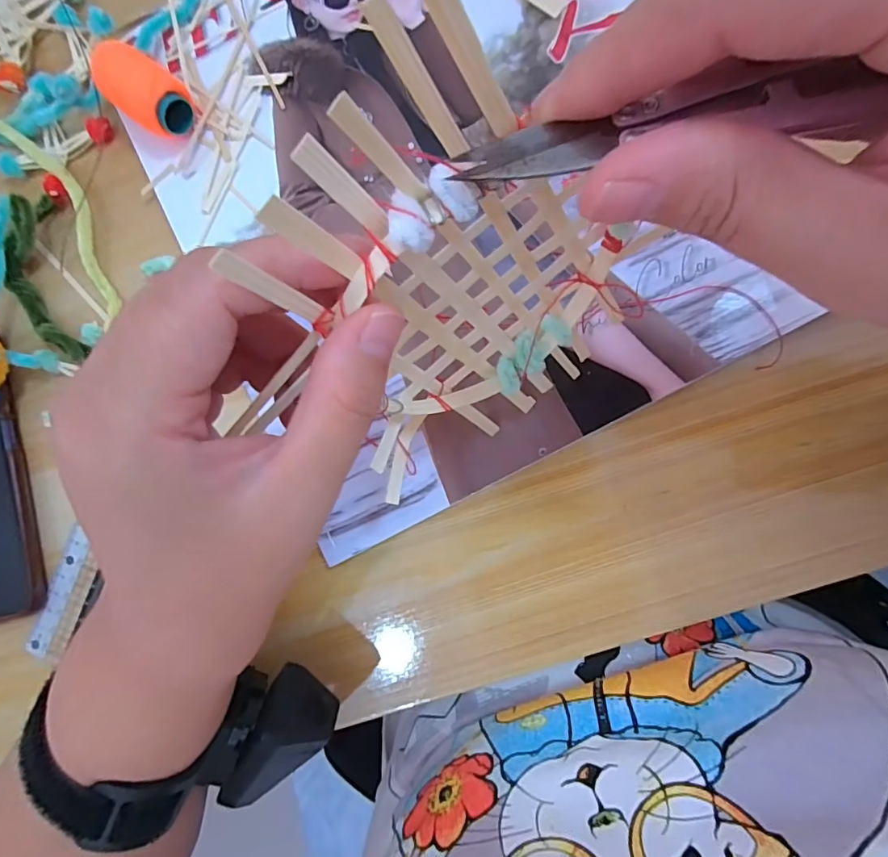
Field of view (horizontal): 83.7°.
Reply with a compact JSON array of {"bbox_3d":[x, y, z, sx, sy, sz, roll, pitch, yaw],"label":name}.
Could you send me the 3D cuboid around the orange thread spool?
[{"bbox_3d":[-0.157,-0.177,0.263,0.045,0.029,0.030,35,92,6],"label":"orange thread spool"}]

